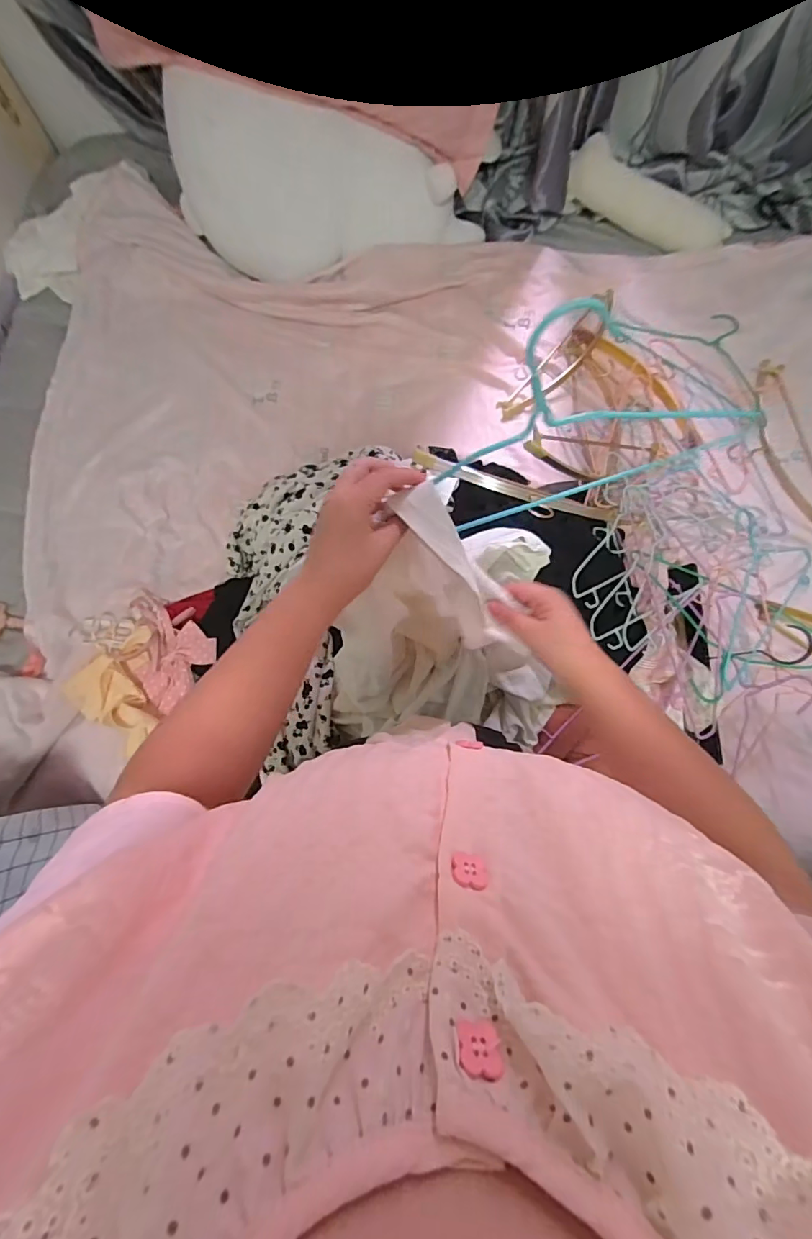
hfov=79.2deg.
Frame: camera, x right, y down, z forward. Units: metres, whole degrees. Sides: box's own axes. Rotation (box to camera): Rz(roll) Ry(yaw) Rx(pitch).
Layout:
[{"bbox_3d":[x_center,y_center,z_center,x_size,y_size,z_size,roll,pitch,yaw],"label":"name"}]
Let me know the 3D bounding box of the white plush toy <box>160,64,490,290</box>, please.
[{"bbox_3d":[-0.159,-0.869,1.009,0.619,0.285,0.159,-1,77,1],"label":"white plush toy"}]

